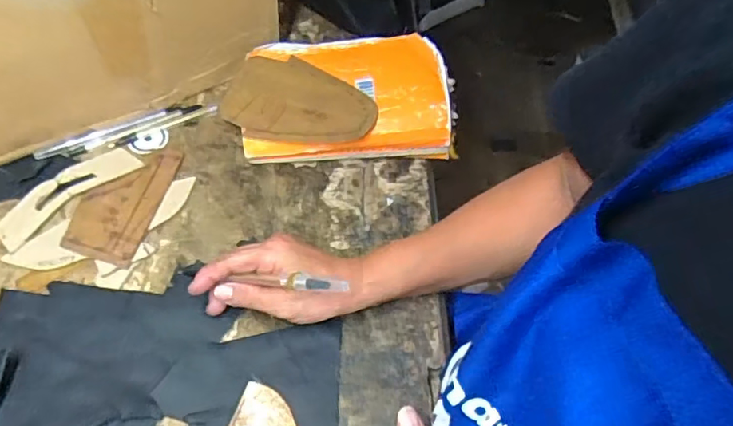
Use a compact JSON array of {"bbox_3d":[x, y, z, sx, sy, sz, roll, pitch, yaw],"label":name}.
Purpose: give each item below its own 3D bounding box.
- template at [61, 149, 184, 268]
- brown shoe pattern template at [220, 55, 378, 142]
[{"bbox_3d":[-0.231,-0.013,0.526,0.075,0.004,0.132,8,52,3],"label":"template"},{"bbox_3d":[-0.064,-0.114,0.553,0.147,0.011,0.095,4,63,7],"label":"brown shoe pattern template"}]

